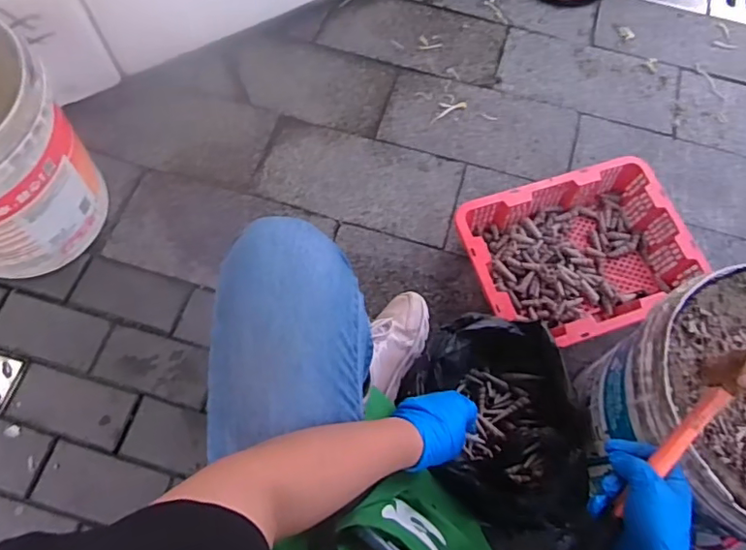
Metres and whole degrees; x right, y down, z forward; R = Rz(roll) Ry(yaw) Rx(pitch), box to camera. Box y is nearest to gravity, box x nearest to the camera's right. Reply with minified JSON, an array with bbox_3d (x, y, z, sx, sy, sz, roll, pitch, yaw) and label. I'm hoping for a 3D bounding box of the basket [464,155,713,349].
[{"bbox_3d":[0.353,-0.034,0.976,0.363,0.082,0.292,-18,70,-7],"label":"basket"}]

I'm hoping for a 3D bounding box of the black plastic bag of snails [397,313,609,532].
[{"bbox_3d":[0.184,0.210,0.811,0.228,0.122,0.282,-1,69,0],"label":"black plastic bag of snails"}]

